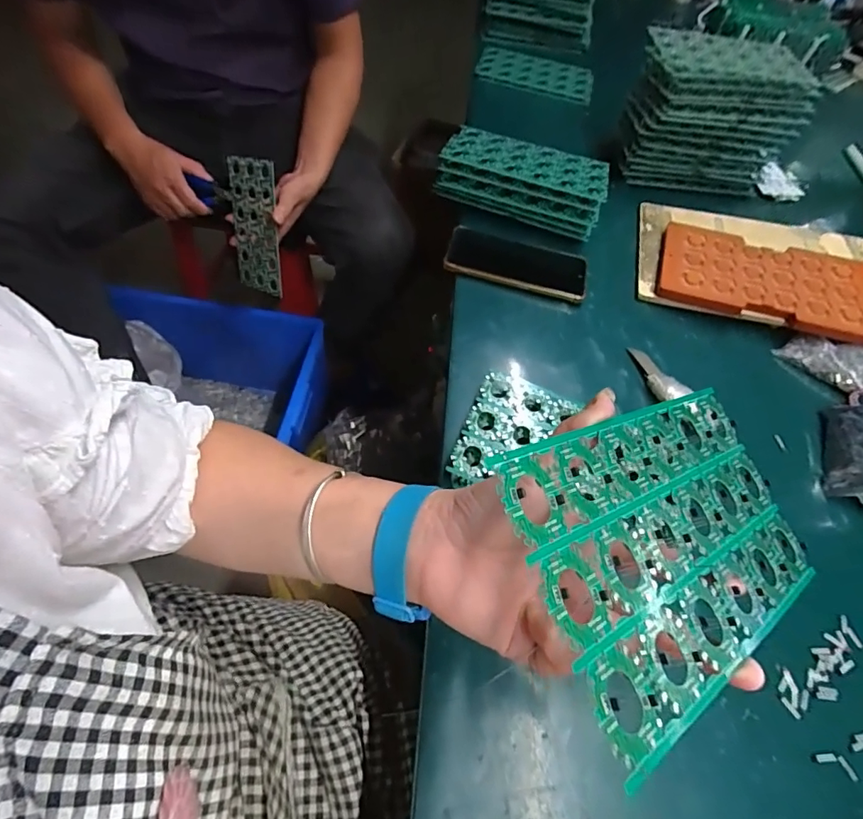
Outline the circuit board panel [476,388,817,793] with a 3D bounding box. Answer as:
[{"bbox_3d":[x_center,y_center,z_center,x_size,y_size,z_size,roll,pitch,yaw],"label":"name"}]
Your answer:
[{"bbox_3d":[0.122,0.057,0.239,0.197,0.004,0.118,-12,73,-37],"label":"circuit board panel"}]

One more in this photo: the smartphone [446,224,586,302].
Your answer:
[{"bbox_3d":[0.104,-0.179,0.591,0.165,0.014,0.087,15,54,1],"label":"smartphone"}]

